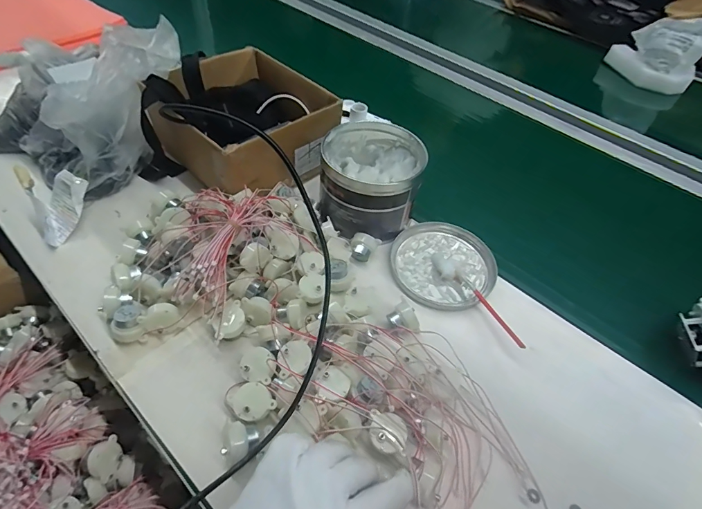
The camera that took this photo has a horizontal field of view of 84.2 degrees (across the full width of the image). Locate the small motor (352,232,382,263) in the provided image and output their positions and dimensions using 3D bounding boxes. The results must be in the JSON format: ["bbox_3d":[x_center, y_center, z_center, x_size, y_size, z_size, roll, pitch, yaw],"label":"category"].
[{"bbox_3d":[0.016,-0.006,0.483,0.033,0.025,0.030,17,52,9],"label":"small motor"}]

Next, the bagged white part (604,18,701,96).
[{"bbox_3d":[0.676,-0.453,0.843,0.174,0.139,0.124,34,55,21],"label":"bagged white part"}]

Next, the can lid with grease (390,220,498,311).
[{"bbox_3d":[0.117,0.007,0.494,0.126,0.016,0.132,3,51,-3],"label":"can lid with grease"}]

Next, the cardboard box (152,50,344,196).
[{"bbox_3d":[-0.148,-0.178,0.552,0.207,0.110,0.217,-35,62,-28],"label":"cardboard box"}]

